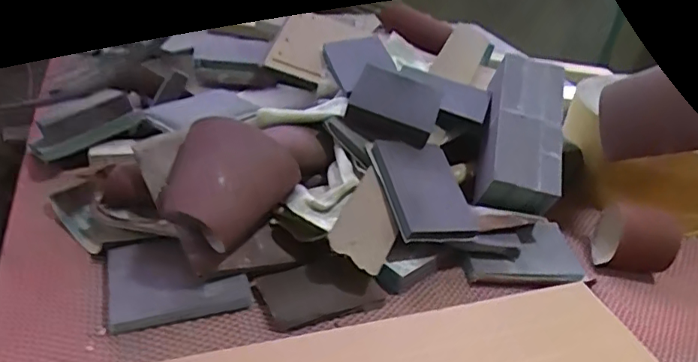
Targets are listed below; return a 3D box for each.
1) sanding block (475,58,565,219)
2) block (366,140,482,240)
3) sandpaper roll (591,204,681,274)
[{"bbox_3d":[0.203,-0.059,0.639,0.087,0.060,0.199,10,68,7],"label":"sanding block"},{"bbox_3d":[0.081,0.007,0.574,0.090,0.015,0.128,-3,50,-21],"label":"block"},{"bbox_3d":[0.308,0.061,0.585,0.067,0.074,0.058,8,32,4],"label":"sandpaper roll"}]

